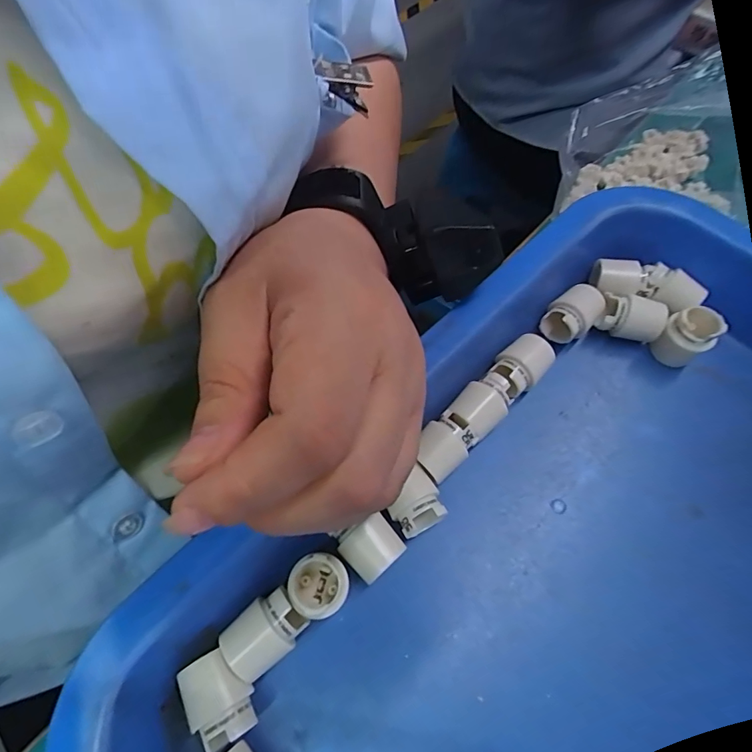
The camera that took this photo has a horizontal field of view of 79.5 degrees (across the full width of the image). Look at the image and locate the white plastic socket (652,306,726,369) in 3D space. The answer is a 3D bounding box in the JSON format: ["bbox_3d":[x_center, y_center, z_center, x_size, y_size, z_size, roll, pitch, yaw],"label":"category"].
[{"bbox_3d":[0.151,-0.018,0.224,0.023,0.028,0.022,1,63,-1],"label":"white plastic socket"}]

